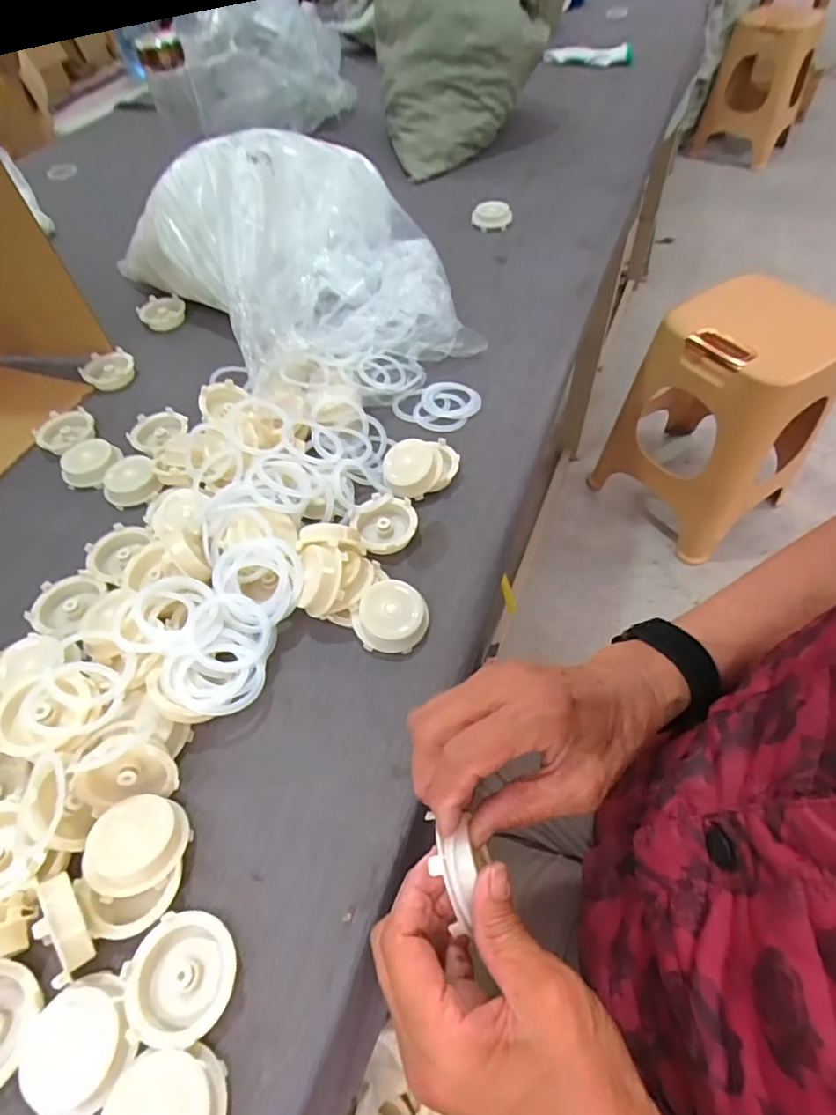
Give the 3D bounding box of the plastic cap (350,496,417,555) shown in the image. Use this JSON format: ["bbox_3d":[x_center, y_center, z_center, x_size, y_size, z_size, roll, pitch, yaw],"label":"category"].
[{"bbox_3d":[-0.026,-0.025,0.487,0.057,0.020,0.052,-2,53,3],"label":"plastic cap"}]

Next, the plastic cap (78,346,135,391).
[{"bbox_3d":[-0.365,-0.216,0.656,0.058,0.023,0.066,-15,54,-6],"label":"plastic cap"}]

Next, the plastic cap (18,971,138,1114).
[{"bbox_3d":[-0.176,0.254,0.290,0.050,0.016,0.054,-2,53,3],"label":"plastic cap"}]

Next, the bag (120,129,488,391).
[{"bbox_3d":[-0.137,-0.362,0.666,0.313,0.155,0.403,-31,57,-17],"label":"bag"}]

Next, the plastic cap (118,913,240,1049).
[{"bbox_3d":[-0.130,0.230,0.306,0.058,0.016,0.057,-2,53,3],"label":"plastic cap"}]

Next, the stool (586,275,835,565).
[{"bbox_3d":[0.650,-0.300,1.223,0.294,0.488,0.331,-32,59,-18],"label":"stool"}]

